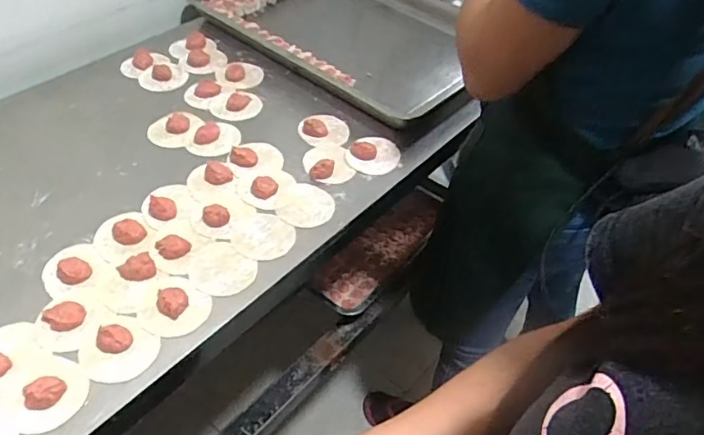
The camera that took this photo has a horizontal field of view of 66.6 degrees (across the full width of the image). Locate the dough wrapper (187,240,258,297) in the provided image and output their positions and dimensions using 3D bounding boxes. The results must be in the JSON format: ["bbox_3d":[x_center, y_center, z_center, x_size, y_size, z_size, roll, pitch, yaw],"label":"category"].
[{"bbox_3d":[-0.169,0.064,0.683,0.087,0.004,0.073,30,53,22],"label":"dough wrapper"}]

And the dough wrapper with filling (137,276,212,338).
[{"bbox_3d":[-0.208,0.100,0.631,0.078,0.020,0.079,8,48,3],"label":"dough wrapper with filling"}]

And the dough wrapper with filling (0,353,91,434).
[{"bbox_3d":[-0.323,0.176,0.553,0.089,0.021,0.075,32,54,23],"label":"dough wrapper with filling"}]

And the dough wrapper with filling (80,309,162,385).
[{"bbox_3d":[-0.256,0.140,0.589,0.082,0.017,0.077,15,49,10],"label":"dough wrapper with filling"}]

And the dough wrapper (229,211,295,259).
[{"bbox_3d":[-0.122,0.024,0.720,0.087,0.004,0.074,33,55,22],"label":"dough wrapper"}]

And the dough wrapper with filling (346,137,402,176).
[{"bbox_3d":[0.034,-0.102,0.838,0.080,0.017,0.079,12,48,8],"label":"dough wrapper with filling"}]

